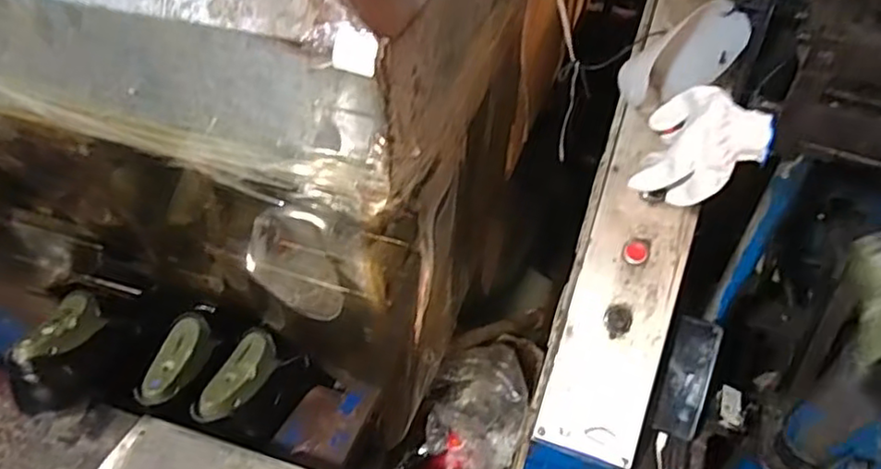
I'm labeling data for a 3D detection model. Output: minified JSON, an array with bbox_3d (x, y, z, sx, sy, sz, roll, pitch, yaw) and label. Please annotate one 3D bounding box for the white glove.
[{"bbox_3d":[0.279,-0.094,0.689,0.118,0.110,0.071,16,44,14],"label":"white glove"}]

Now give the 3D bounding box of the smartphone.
[{"bbox_3d":[0.331,0.191,0.863,0.058,0.012,0.155,13,85,38],"label":"smartphone"}]

